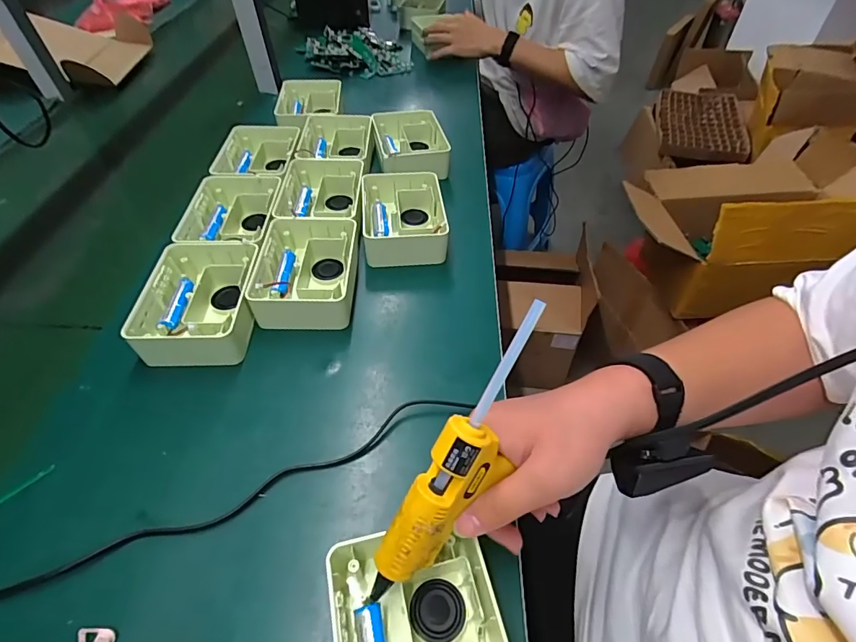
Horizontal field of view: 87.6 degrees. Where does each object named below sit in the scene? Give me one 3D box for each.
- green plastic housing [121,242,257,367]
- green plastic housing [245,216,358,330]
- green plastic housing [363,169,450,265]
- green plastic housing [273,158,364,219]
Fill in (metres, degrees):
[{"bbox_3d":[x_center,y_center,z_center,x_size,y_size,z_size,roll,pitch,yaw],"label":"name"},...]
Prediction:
[{"bbox_3d":[-0.246,-0.020,0.488,0.110,0.054,0.143,0,48,-2],"label":"green plastic housing"},{"bbox_3d":[-0.140,-0.056,0.526,0.116,0.052,0.146,0,48,-3],"label":"green plastic housing"},{"bbox_3d":[-0.033,-0.135,0.600,0.101,0.056,0.142,-3,48,-5],"label":"green plastic housing"},{"bbox_3d":[-0.145,-0.168,0.618,0.112,0.047,0.148,-1,48,-3],"label":"green plastic housing"}]

